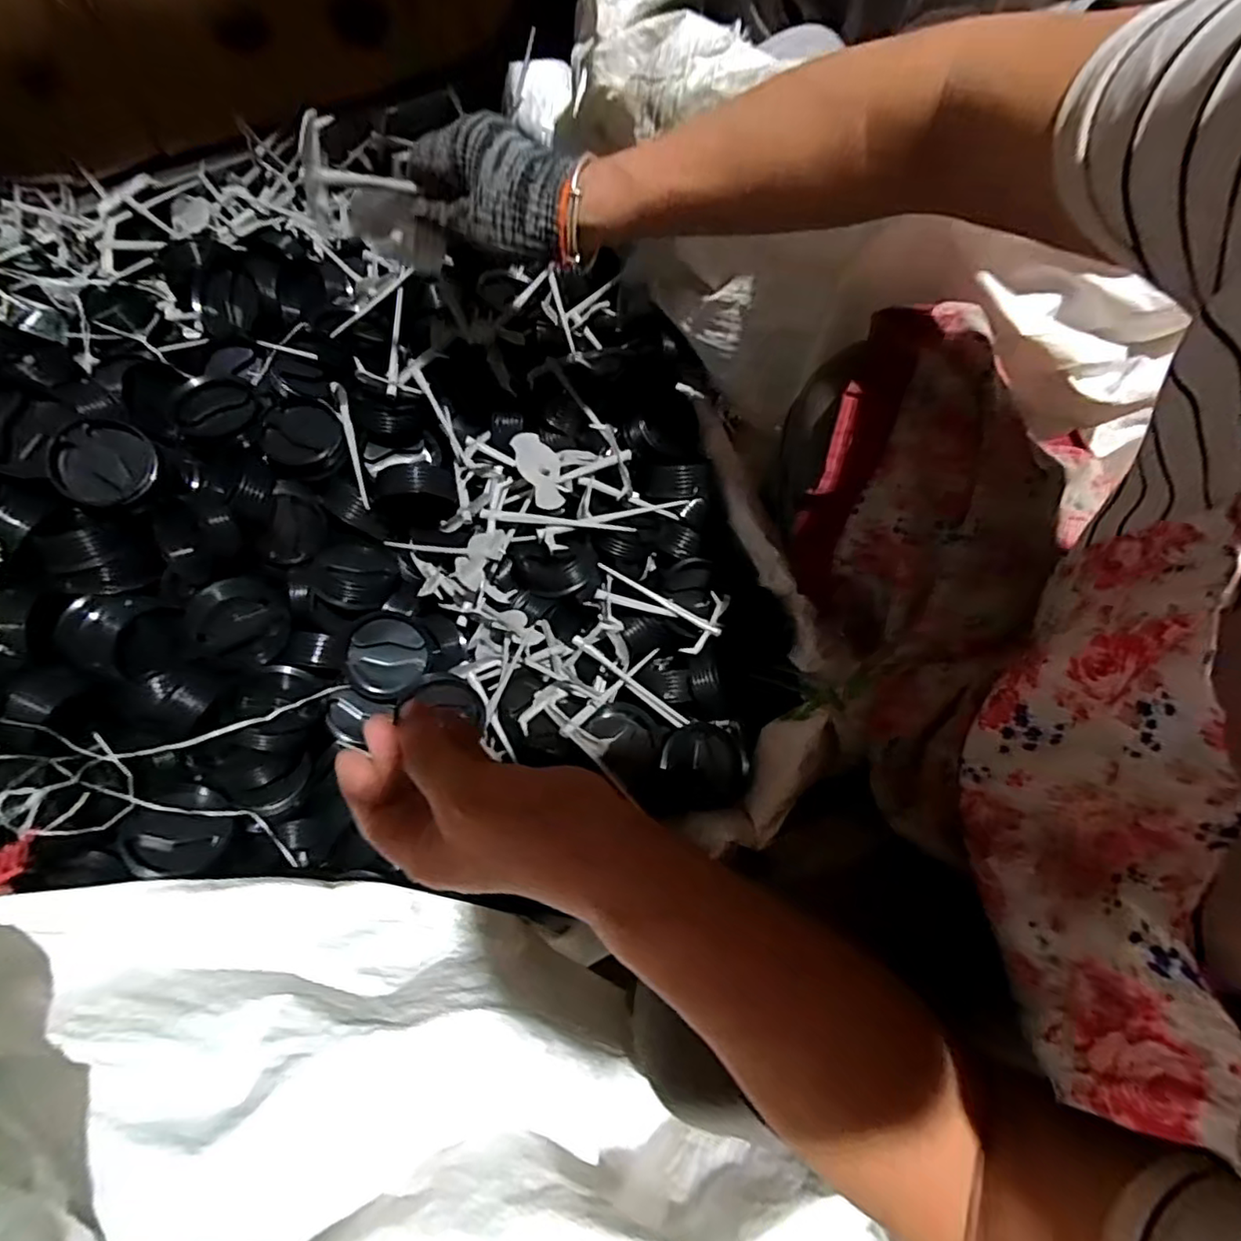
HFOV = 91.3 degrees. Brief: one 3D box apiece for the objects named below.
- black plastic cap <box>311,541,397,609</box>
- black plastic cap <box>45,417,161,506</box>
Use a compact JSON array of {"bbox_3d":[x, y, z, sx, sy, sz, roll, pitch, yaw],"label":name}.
[{"bbox_3d":[-0.224,-0.042,0.514,0.067,0.022,0.067,13,51,-16],"label":"black plastic cap"},{"bbox_3d":[-0.387,-0.119,0.456,0.061,0.021,0.070,7,67,-37],"label":"black plastic cap"}]

